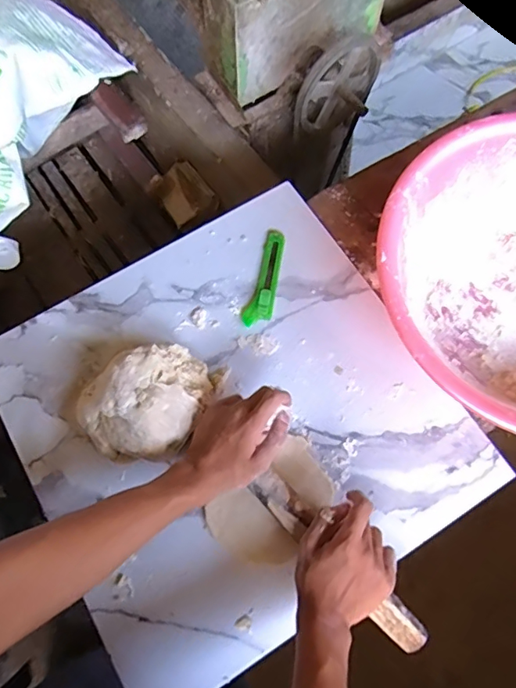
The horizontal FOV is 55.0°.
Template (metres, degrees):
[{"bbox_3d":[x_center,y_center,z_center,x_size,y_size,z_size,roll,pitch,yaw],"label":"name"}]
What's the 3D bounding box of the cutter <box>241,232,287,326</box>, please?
[{"bbox_3d":[0.013,-0.090,0.669,0.037,0.011,0.143,17,70,4],"label":"cutter"}]

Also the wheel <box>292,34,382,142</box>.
[{"bbox_3d":[0.161,-0.478,0.968,0.217,0.208,0.069,-43,75,21],"label":"wheel"}]

